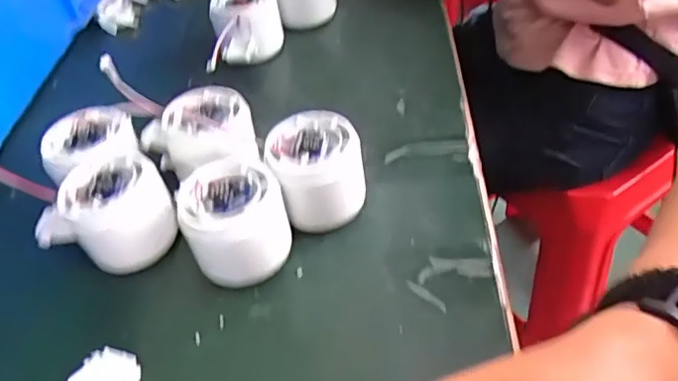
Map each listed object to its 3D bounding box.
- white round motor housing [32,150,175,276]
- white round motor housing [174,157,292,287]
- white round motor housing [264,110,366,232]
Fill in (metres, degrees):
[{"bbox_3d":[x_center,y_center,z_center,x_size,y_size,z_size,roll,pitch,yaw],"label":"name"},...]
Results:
[{"bbox_3d":[-0.141,0.017,0.354,0.074,0.049,0.066,-30,47,-22],"label":"white round motor housing"},{"bbox_3d":[-0.059,0.019,0.340,0.057,0.052,0.060,-4,43,4],"label":"white round motor housing"},{"bbox_3d":[-0.013,-0.010,0.361,0.055,0.053,0.056,-4,43,4],"label":"white round motor housing"}]

